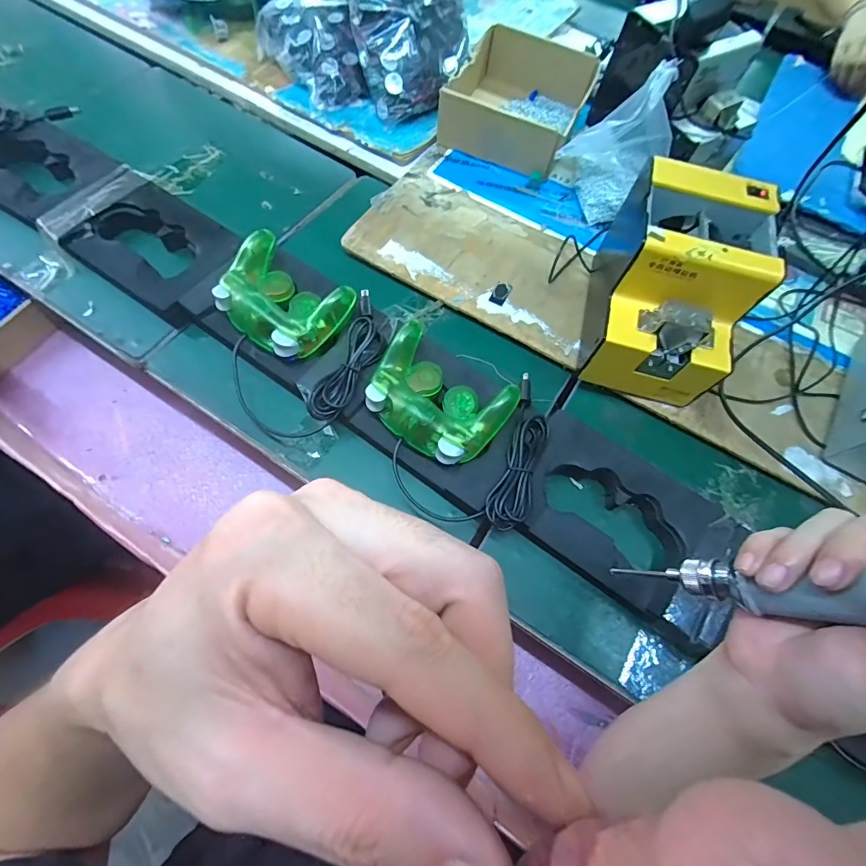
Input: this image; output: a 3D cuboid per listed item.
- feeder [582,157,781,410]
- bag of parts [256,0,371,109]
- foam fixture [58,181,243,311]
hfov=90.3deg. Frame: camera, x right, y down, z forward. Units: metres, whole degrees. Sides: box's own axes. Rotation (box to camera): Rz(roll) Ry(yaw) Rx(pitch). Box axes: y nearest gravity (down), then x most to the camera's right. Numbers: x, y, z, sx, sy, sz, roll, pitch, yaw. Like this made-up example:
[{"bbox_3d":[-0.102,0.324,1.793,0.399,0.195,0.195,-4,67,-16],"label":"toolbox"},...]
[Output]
[{"bbox_3d":[0.245,-0.144,0.447,0.128,0.150,0.177,17,69,5],"label":"feeder"},{"bbox_3d":[-0.188,-0.585,0.647,0.134,0.074,0.184,-17,70,-8],"label":"bag of parts"},{"bbox_3d":[-0.322,-0.217,0.514,0.176,0.041,0.127,33,71,11],"label":"foam fixture"}]

